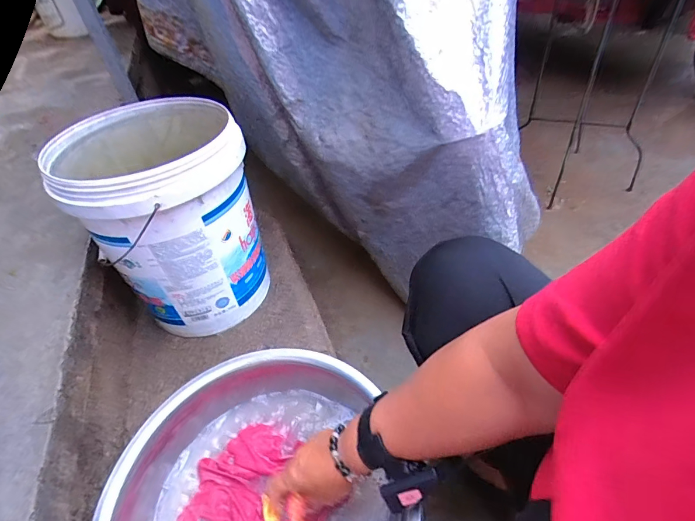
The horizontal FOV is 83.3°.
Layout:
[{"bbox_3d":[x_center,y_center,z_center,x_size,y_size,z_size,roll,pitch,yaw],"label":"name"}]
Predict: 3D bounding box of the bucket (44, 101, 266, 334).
[{"bbox_3d":[-0.320,-0.078,0.751,0.287,0.356,0.317,-23,47,-16],"label":"bucket"}]

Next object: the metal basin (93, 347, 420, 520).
[{"bbox_3d":[-0.131,0.313,0.515,0.369,0.137,0.363,-4,44,3],"label":"metal basin"}]

